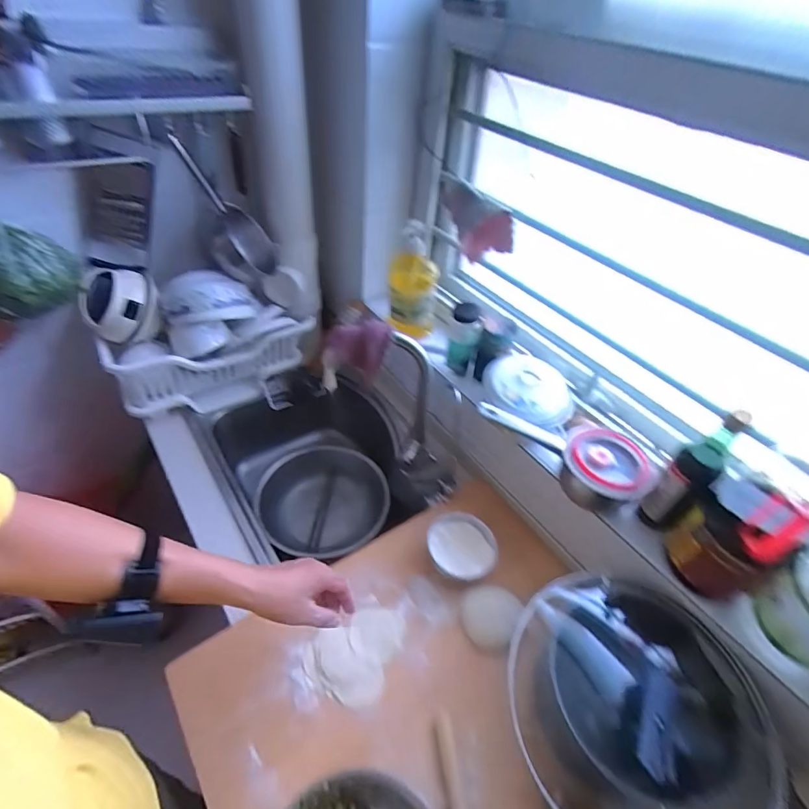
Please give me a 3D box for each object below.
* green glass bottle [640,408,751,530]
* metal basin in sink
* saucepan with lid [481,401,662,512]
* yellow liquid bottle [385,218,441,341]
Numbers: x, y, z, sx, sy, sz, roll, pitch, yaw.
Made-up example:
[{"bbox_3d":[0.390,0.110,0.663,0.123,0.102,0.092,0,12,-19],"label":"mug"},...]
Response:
[{"bbox_3d":[0.417,0.104,0.644,0.052,0.239,0.054,-29,55,-31],"label":"green glass bottle"},{"bbox_3d":[-0.203,0.255,1.161,0.343,0.130,0.274,-5,66,7],"label":"metal basin in sink"},{"bbox_3d":[0.262,0.092,0.750,0.284,0.091,0.131,14,45,7],"label":"saucepan with lid"},{"bbox_3d":[0.021,-0.282,0.992,0.110,0.253,0.085,8,45,1],"label":"yellow liquid bottle"}]

